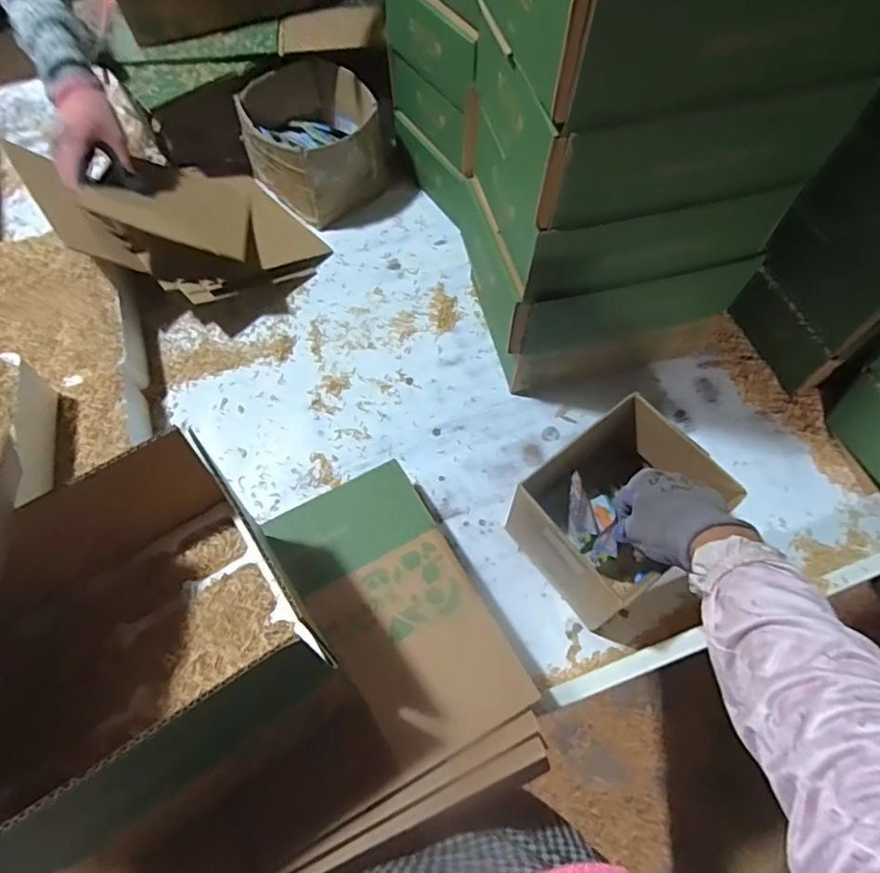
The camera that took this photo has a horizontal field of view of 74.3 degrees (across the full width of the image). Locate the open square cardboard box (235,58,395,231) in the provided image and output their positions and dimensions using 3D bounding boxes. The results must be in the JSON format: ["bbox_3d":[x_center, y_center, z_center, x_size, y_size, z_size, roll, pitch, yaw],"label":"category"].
[{"bbox_3d":[-0.175,-0.424,0.844,0.176,0.133,0.173,34,68,16],"label":"open square cardboard box"}]

